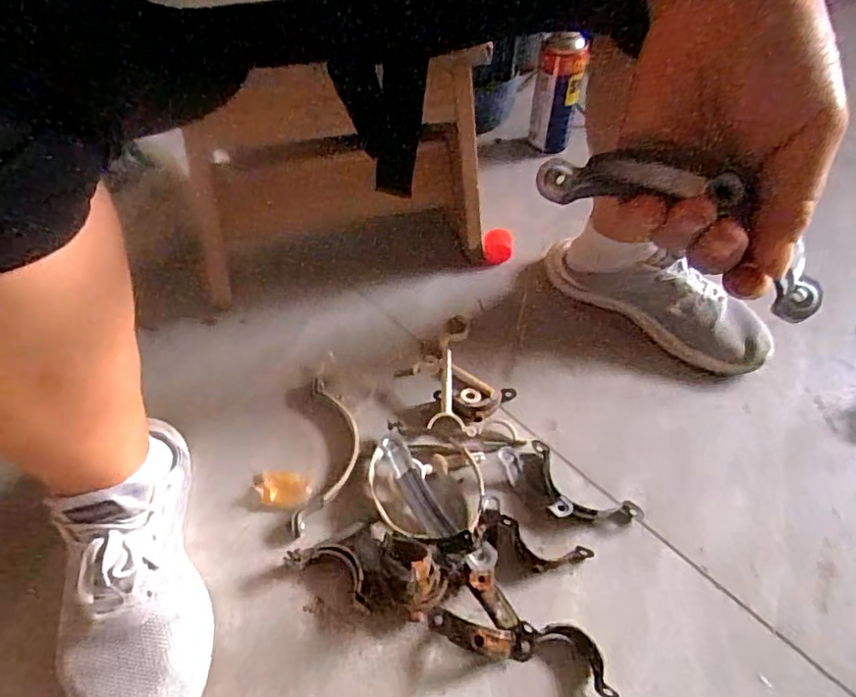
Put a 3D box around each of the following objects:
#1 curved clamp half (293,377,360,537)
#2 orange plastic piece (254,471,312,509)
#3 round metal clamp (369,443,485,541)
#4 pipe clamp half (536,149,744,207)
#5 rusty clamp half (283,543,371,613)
[{"bbox_3d":[-0.092,0.096,0.538,0.052,0.017,0.164,2,55,-3],"label":"curved clamp half"},{"bbox_3d":[-0.132,0.129,0.518,0.051,0.010,0.031,10,55,3],"label":"orange plastic piece"},{"bbox_3d":[-0.002,0.128,0.505,0.104,0.024,0.088,0,47,0],"label":"round metal clamp"},{"bbox_3d":[0.090,-0.078,0.261,0.010,0.021,0.103,-33,31,-24],"label":"pipe clamp half"},{"bbox_3d":[-0.077,0.179,0.468,0.081,0.018,0.031,25,57,13],"label":"rusty clamp half"}]

